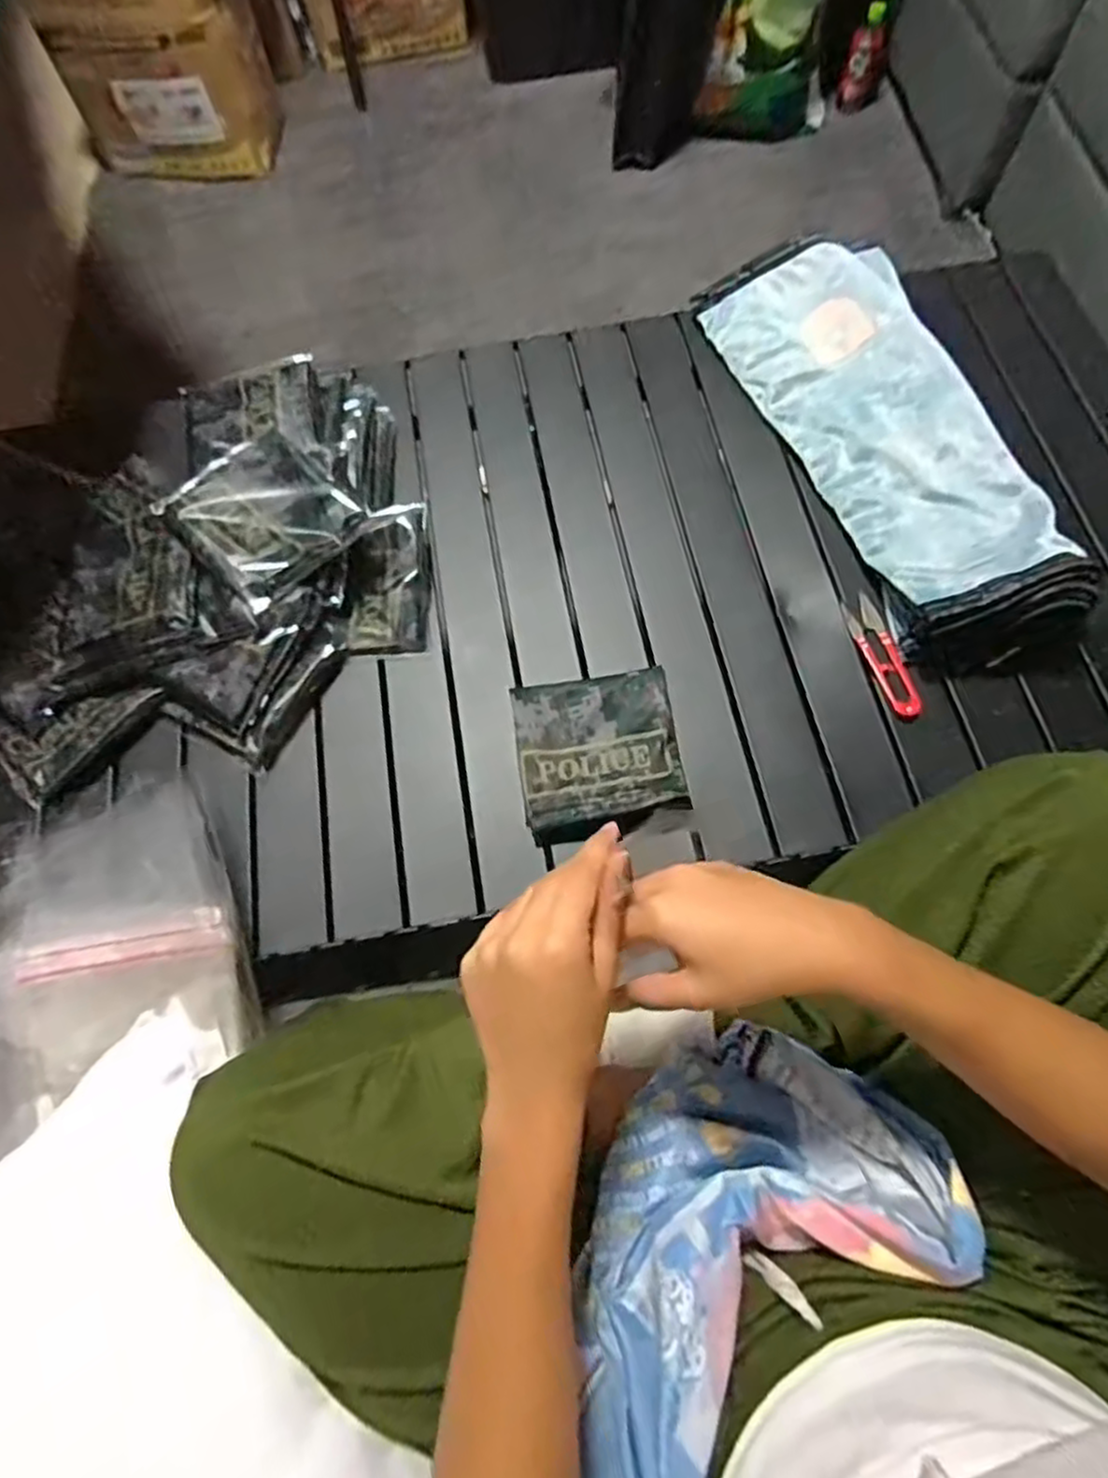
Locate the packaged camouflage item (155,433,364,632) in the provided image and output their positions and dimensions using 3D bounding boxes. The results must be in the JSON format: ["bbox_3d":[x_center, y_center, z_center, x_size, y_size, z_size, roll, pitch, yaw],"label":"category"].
[{"bbox_3d":[-0.247,-0.191,0.608,0.130,0.023,0.135,-43,73,-13],"label":"packaged camouflage item"}]

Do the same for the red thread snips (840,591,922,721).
[{"bbox_3d":[0.277,-0.070,0.602,0.028,0.008,0.116,-17,69,-3],"label":"red thread snips"}]

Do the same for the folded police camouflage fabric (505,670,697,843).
[{"bbox_3d":[0.036,0.009,0.571,0.125,0.027,0.133,-9,69,0],"label":"folded police camouflage fabric"}]

